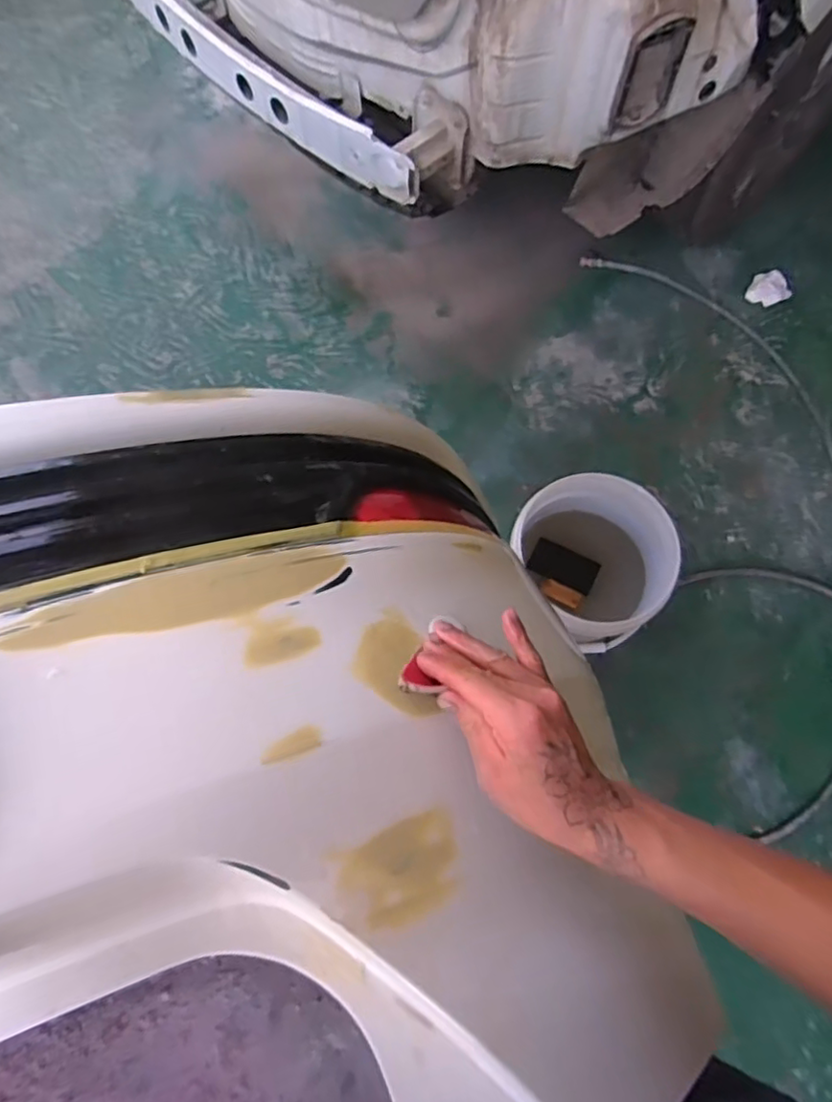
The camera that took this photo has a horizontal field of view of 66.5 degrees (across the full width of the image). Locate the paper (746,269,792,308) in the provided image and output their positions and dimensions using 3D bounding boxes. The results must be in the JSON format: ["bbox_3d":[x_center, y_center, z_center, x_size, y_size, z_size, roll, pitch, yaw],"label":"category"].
[{"bbox_3d":[0.891,-0.666,1.611,0.077,0.067,0.088,-25,72,-8],"label":"paper"}]

